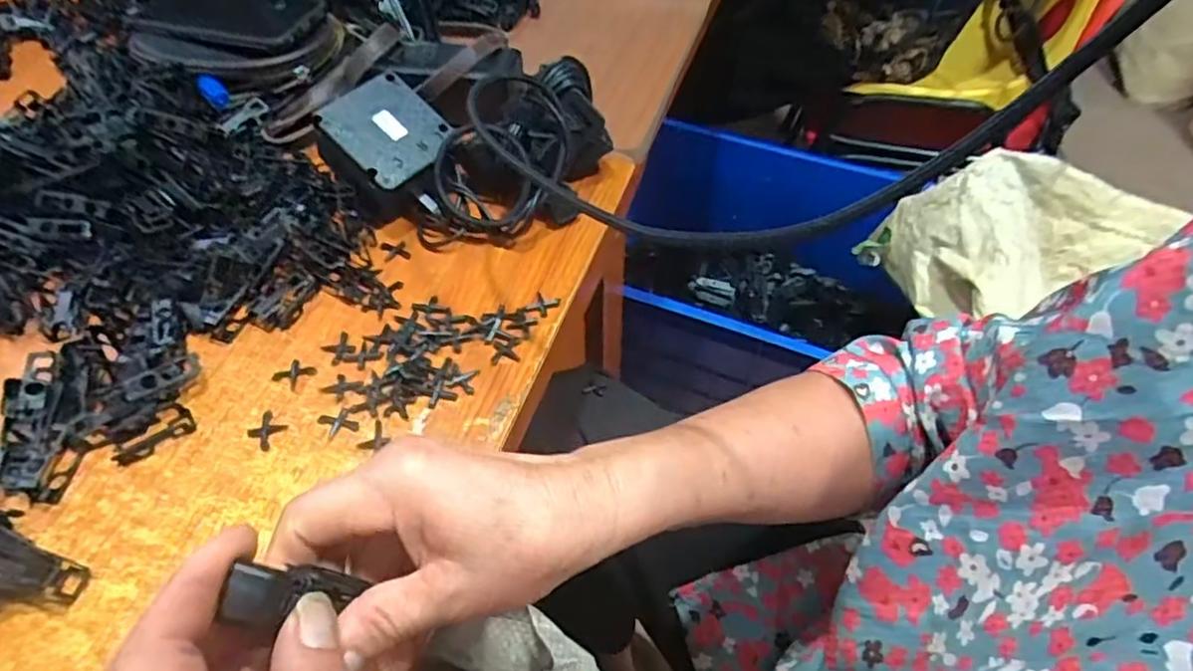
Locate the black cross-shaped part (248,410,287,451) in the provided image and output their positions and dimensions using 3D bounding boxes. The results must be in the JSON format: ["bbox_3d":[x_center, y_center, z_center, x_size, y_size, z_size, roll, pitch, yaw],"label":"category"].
[{"bbox_3d":[-0.184,0.052,0.362,0.020,0.004,0.017,30,56,23],"label":"black cross-shaped part"}]

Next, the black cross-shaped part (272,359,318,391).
[{"bbox_3d":[-0.180,0.022,0.386,0.020,0.004,0.018,24,54,19],"label":"black cross-shaped part"}]

